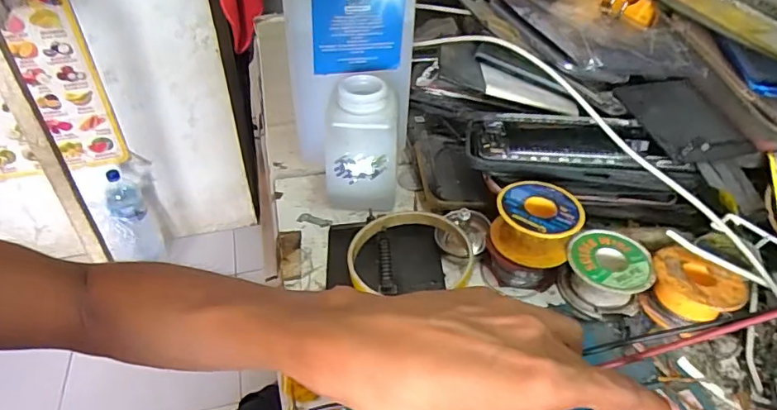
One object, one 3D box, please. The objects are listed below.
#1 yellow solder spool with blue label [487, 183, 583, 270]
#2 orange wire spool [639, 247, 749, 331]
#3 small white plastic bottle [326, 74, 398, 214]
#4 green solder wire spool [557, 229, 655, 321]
[{"bbox_3d":[0.097,0.013,0.346,0.052,0.036,0.050,0,42,0],"label":"yellow solder spool with blue label"},{"bbox_3d":[0.189,0.056,0.330,0.048,0.033,0.051,0,42,0],"label":"orange wire spool"},{"bbox_3d":[-0.020,-0.042,0.392,0.057,0.094,0.046,-7,42,-8],"label":"small white plastic bottle"},{"bbox_3d":[0.143,0.045,0.345,0.051,0.030,0.052,0,42,0],"label":"green solder wire spool"}]

